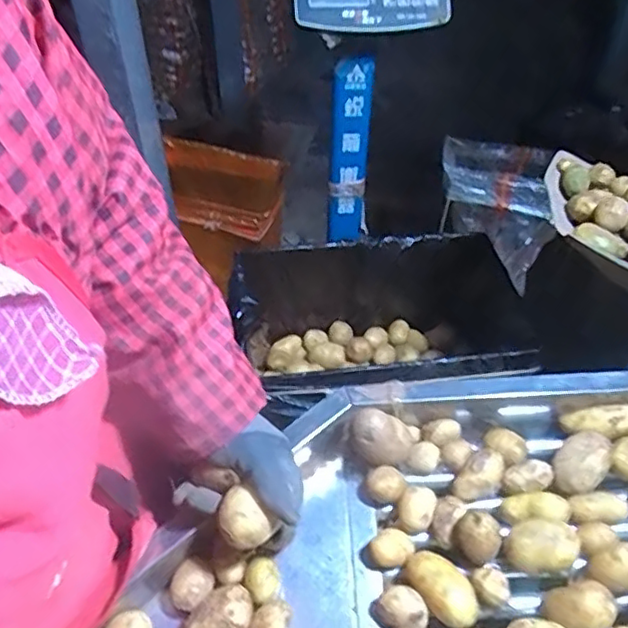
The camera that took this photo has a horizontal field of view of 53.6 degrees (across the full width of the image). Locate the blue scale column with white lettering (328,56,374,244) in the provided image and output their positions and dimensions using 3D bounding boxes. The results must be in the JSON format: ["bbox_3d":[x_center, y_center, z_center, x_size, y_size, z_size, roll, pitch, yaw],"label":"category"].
[{"bbox_3d":[0.064,-0.292,1.158,0.071,0.368,0.034,13,49,12],"label":"blue scale column with white lettering"}]

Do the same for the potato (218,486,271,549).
[{"bbox_3d":[-0.060,0.170,0.511,0.031,0.032,0.038,-32,52,-27],"label":"potato"}]

